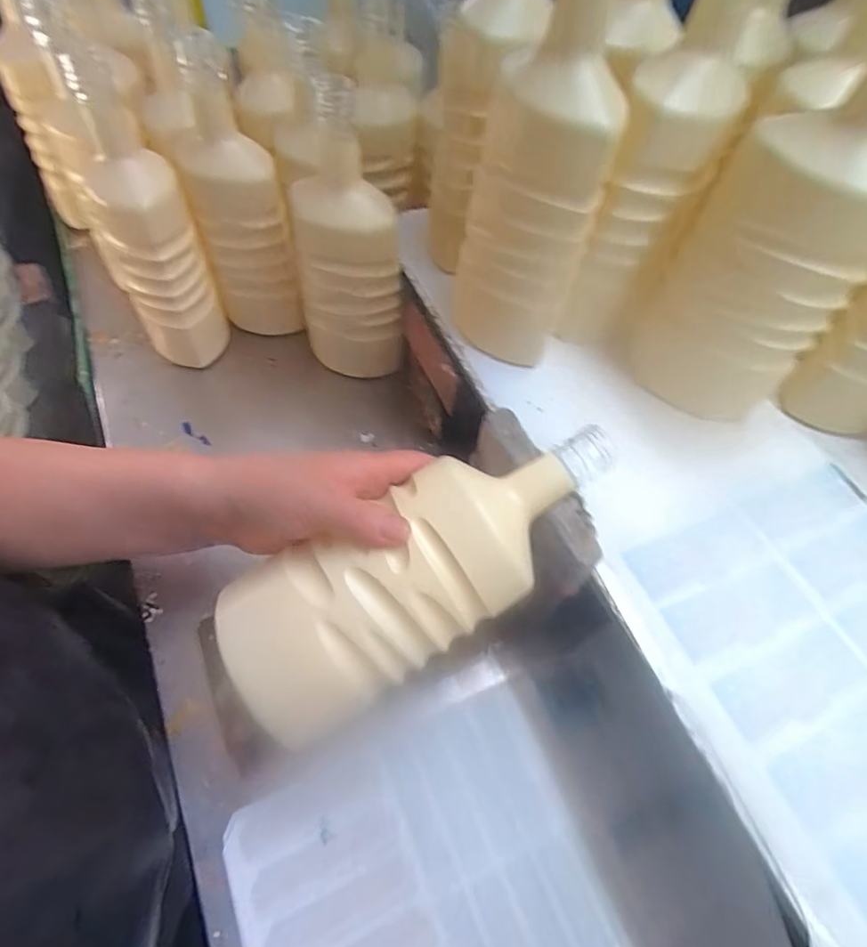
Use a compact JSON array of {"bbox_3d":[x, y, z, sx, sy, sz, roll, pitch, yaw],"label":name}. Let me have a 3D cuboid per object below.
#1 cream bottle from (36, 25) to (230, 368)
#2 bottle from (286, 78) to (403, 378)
[{"bbox_3d":[-0.240,-0.193,0.451,0.077,0.263,0.066,-24,64,-15],"label":"cream bottle"},{"bbox_3d":[-0.082,-0.194,0.473,0.093,0.240,0.076,-10,61,-8],"label":"bottle"}]

